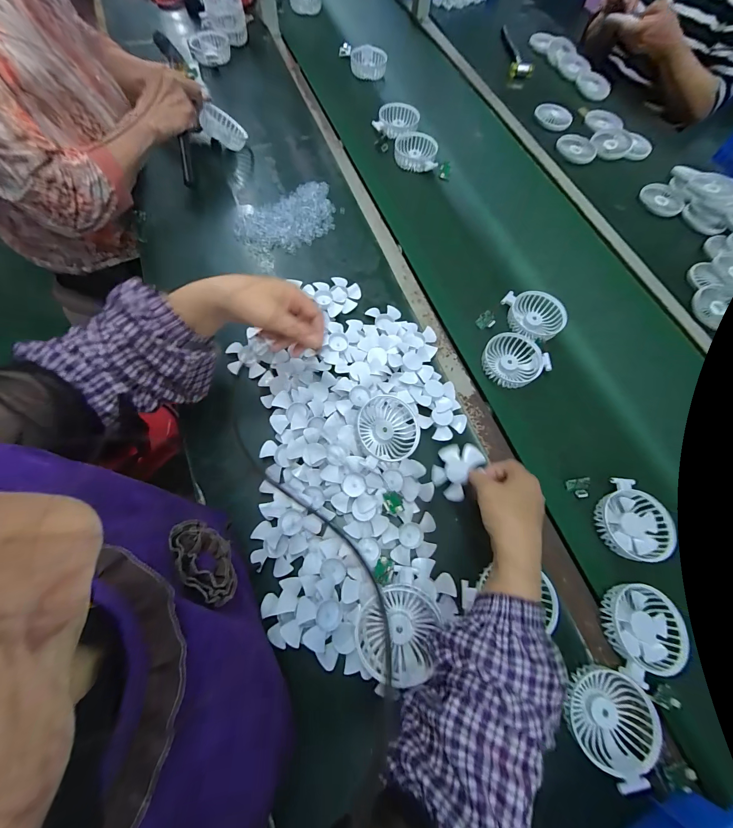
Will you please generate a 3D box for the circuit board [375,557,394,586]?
[{"bbox_3d":[0.021,0.187,0.393,0.024,0.008,0.029,-2,50,33],"label":"circuit board"}]

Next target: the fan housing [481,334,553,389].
[{"bbox_3d":[0.234,-0.086,0.522,0.089,0.025,0.084,1,69,-4],"label":"fan housing"}]

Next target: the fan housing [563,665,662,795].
[{"bbox_3d":[0.263,0.332,0.357,0.084,0.025,0.089,1,69,-4],"label":"fan housing"}]

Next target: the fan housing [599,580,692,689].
[{"bbox_3d":[0.327,0.253,0.390,0.091,0.025,0.088,-5,69,-6],"label":"fan housing"}]

